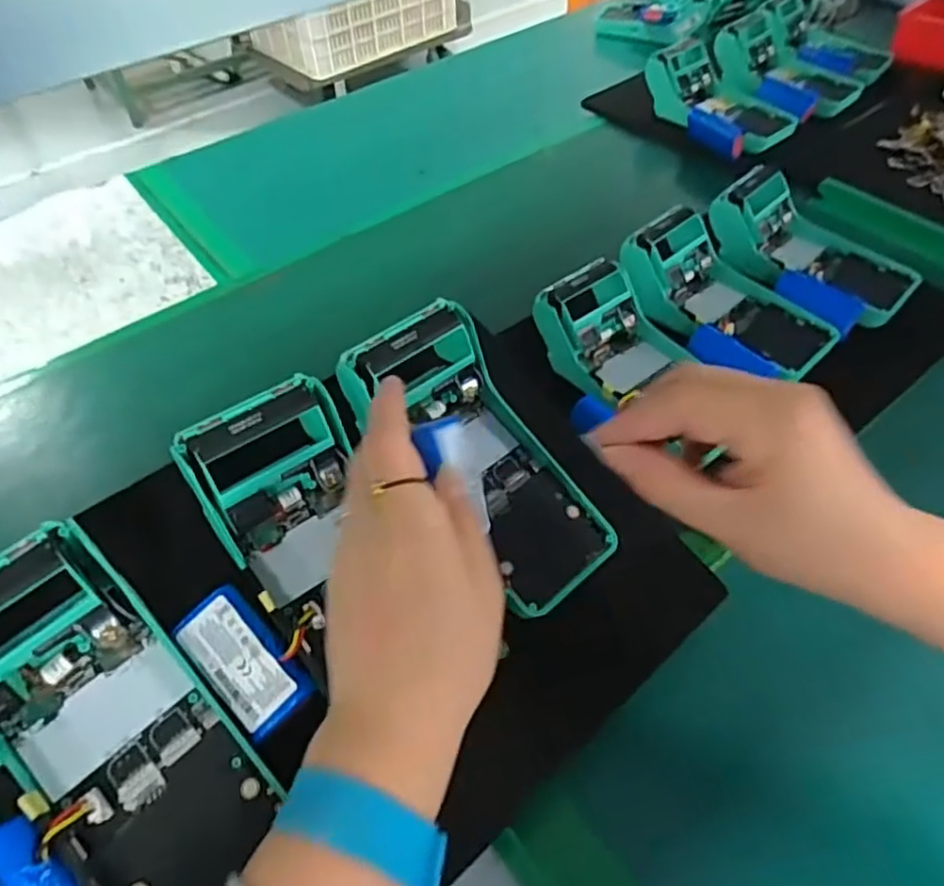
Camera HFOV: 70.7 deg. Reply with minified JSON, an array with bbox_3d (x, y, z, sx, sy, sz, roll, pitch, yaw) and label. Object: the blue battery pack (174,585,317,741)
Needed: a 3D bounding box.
[{"bbox_3d":[-0.105,0.099,0.305,0.064,0.017,0.035,39,65,24],"label":"blue battery pack"}]

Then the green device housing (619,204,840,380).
[{"bbox_3d":[0.205,-0.118,0.538,0.104,0.068,0.166,-37,57,-27],"label":"green device housing"}]

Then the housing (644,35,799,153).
[{"bbox_3d":[0.291,-0.393,0.777,0.112,0.083,0.166,-23,52,-17],"label":"housing"}]

